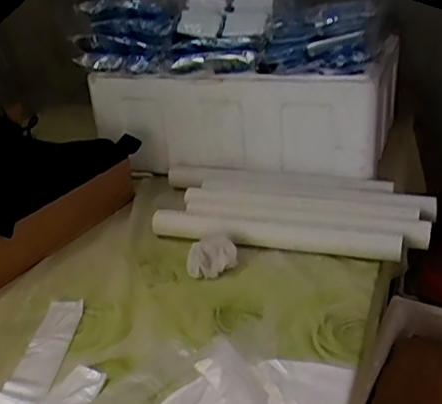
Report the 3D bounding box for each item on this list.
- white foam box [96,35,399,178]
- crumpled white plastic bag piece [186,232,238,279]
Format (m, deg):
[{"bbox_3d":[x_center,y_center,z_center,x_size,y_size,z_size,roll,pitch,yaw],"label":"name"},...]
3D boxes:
[{"bbox_3d":[0.029,-0.157,0.959,0.465,0.174,0.190,8,28,23],"label":"white foam box"},{"bbox_3d":[-0.013,0.071,0.771,0.067,0.040,0.049,-9,27,-12],"label":"crumpled white plastic bag piece"}]

